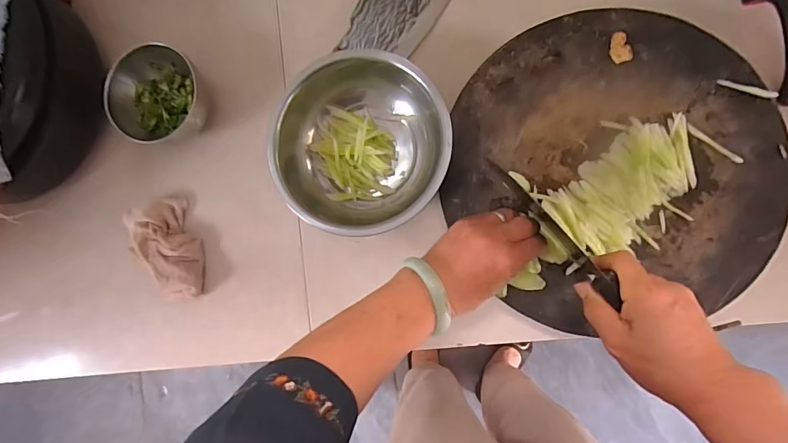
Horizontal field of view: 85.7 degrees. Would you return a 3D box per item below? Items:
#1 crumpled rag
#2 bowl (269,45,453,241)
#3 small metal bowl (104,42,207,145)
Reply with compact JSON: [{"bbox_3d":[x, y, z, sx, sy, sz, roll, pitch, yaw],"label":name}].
[{"bbox_3d":[-0.286,0.039,0.541,0.077,0.032,0.126,-22,86,7],"label":"crumpled rag"},{"bbox_3d":[-0.036,-0.087,0.488,0.194,0.075,0.175,-4,88,8],"label":"bowl"},{"bbox_3d":[-0.286,-0.150,0.528,0.102,0.068,0.113,39,94,7],"label":"small metal bowl"}]

